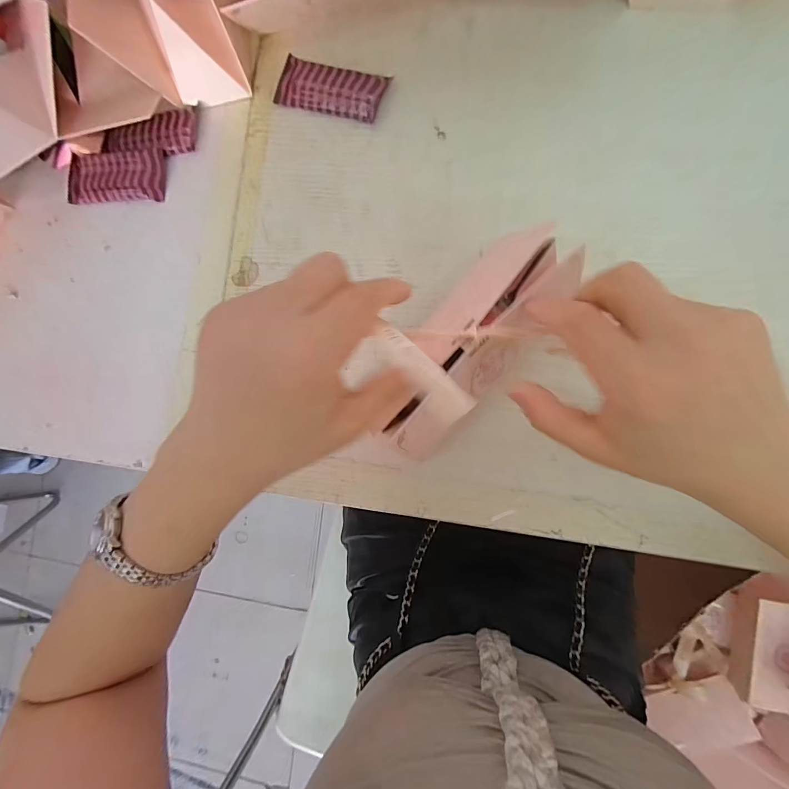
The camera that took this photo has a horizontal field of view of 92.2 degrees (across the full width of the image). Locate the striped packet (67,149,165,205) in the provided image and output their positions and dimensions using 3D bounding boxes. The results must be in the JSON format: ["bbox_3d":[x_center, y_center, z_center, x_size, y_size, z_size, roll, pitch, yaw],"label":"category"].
[{"bbox_3d":[-0.256,-0.200,0.350,0.092,0.009,0.043,1,85,9],"label":"striped packet"}]

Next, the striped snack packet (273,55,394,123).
[{"bbox_3d":[-0.055,-0.261,0.326,0.094,0.007,0.040,17,88,10],"label":"striped snack packet"}]

